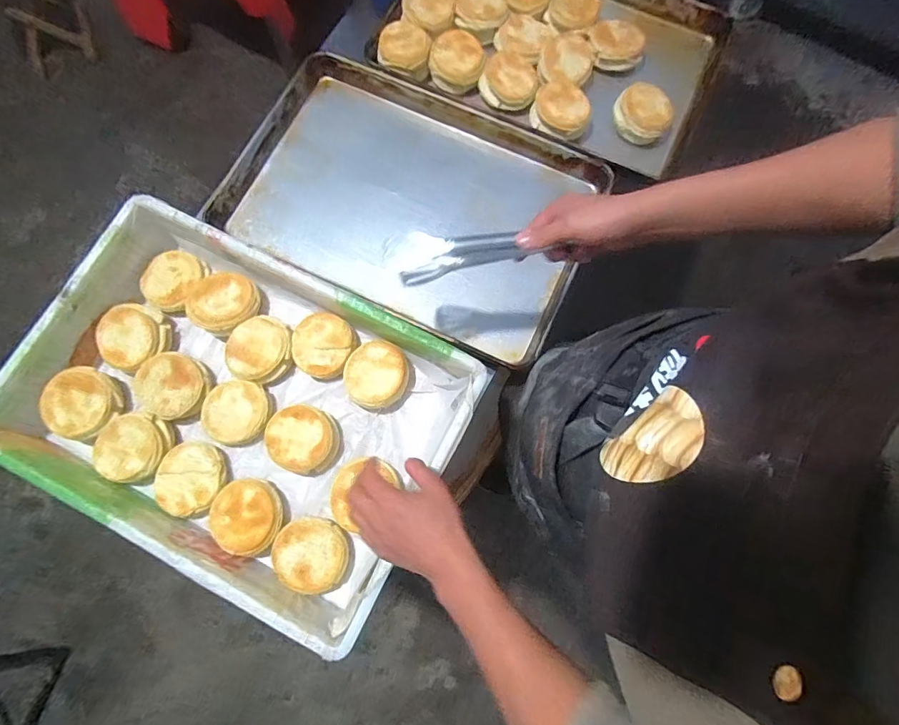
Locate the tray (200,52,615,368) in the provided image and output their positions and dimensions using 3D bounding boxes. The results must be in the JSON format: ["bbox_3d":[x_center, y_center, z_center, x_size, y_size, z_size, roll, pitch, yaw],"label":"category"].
[{"bbox_3d":[-0.064,-0.275,0.776,0.591,0.047,0.400,26,79,5],"label":"tray"}]

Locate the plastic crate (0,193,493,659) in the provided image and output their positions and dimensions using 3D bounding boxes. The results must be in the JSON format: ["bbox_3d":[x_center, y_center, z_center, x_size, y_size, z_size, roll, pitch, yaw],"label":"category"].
[{"bbox_3d":[-0.295,0.063,0.650,0.580,0.119,0.400,27,79,5],"label":"plastic crate"}]

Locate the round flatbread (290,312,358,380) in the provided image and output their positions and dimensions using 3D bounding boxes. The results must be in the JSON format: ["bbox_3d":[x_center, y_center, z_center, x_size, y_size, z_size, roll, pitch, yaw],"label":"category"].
[{"bbox_3d":[-0.198,-0.028,0.692,0.095,0.023,0.095,30,79,6],"label":"round flatbread"}]

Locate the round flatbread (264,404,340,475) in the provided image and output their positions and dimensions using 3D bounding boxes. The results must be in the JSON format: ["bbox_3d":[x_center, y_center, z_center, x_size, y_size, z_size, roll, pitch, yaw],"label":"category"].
[{"bbox_3d":[-0.217,0.113,0.659,0.097,0.036,0.092,0,78,-1],"label":"round flatbread"}]

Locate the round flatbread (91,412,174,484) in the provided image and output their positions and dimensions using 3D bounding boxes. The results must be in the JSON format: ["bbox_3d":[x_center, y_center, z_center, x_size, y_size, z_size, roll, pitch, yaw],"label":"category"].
[{"bbox_3d":[-0.468,0.121,0.651,0.099,0.024,0.100,0,78,-1],"label":"round flatbread"}]

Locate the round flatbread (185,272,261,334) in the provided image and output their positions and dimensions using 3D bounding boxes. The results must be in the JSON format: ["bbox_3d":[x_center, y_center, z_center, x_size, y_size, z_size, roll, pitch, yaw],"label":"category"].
[{"bbox_3d":[-0.350,-0.094,0.690,0.096,0.023,0.099,28,79,5],"label":"round flatbread"}]

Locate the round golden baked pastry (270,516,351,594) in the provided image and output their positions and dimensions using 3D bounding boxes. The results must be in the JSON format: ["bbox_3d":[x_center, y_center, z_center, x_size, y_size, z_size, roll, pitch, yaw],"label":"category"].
[{"bbox_3d":[-0.191,0.264,0.616,0.098,0.032,0.087,23,78,4],"label":"round golden baked pastry"}]

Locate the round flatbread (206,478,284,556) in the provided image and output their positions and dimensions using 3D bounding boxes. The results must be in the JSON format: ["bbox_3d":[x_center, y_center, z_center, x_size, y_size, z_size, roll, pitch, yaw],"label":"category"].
[{"bbox_3d":[-0.290,0.221,0.634,0.101,0.040,0.093,0,78,-1],"label":"round flatbread"}]

